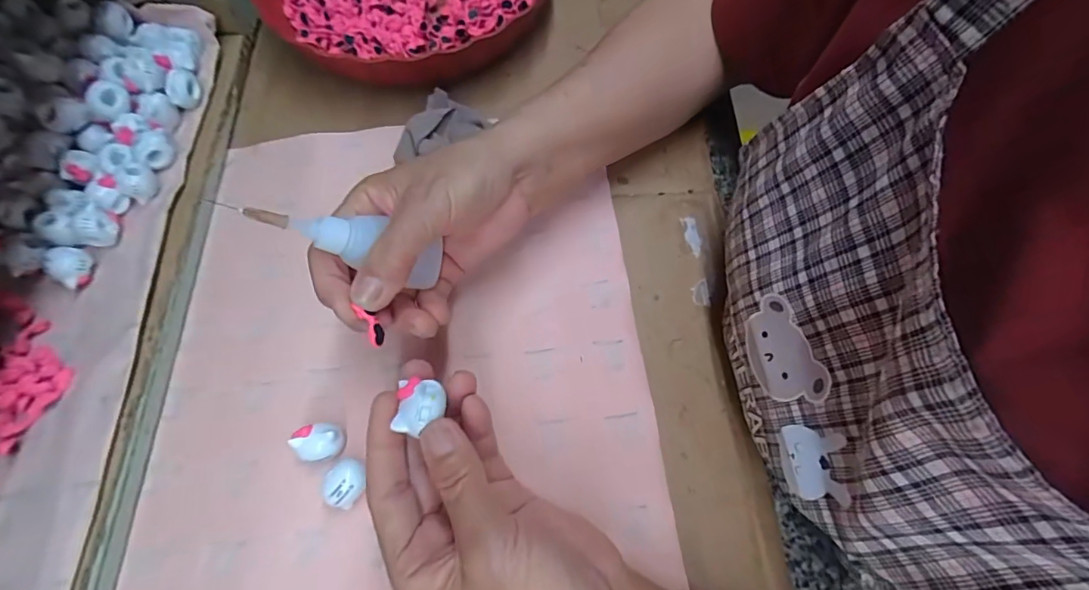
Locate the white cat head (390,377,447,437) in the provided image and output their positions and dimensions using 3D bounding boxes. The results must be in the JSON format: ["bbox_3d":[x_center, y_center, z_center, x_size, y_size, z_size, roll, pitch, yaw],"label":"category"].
[{"bbox_3d":[-0.055,0.049,0.211,0.019,0.009,0.024,2,66,-2],"label":"white cat head"}]

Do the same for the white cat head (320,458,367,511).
[{"bbox_3d":[-0.107,0.103,0.257,0.022,0.021,0.024,-11,67,-8],"label":"white cat head"}]

